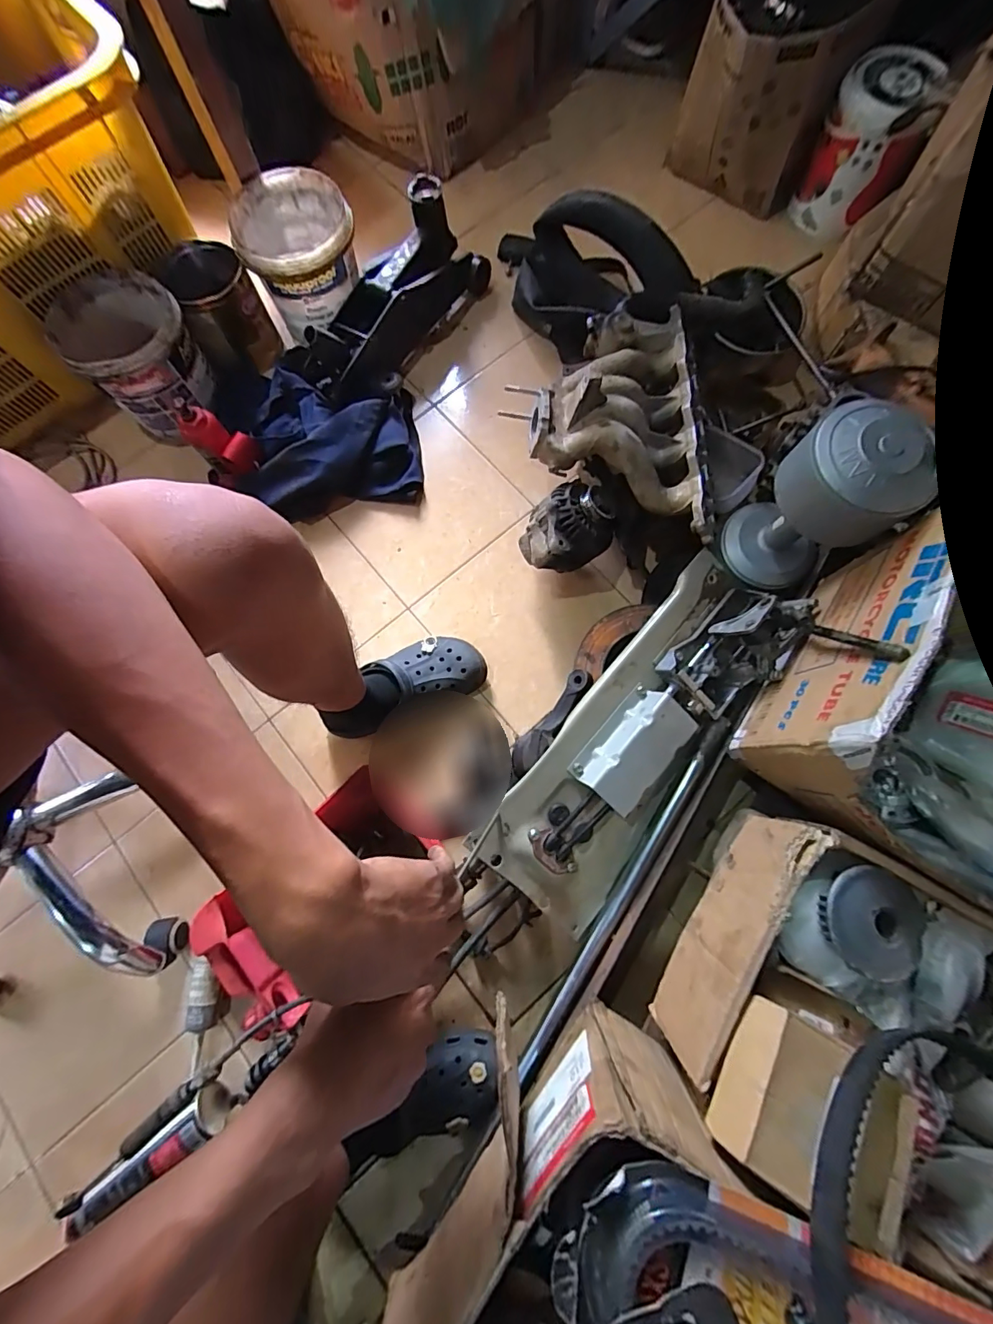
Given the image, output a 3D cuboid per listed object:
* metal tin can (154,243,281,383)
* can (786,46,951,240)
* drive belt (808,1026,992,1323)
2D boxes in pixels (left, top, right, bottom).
[{"bbox_3d":[-0.523,-0.670,0.916,0.147,0.164,0.158,-31,78,-6],"label":"metal tin can"},{"bbox_3d":[0.712,-1.005,0.925,0.173,0.189,0.184,22,78,7],"label":"can"},{"bbox_3d":[0.381,0.477,0.361,0.308,0.054,0.304,6,62,-11],"label":"drive belt"}]

